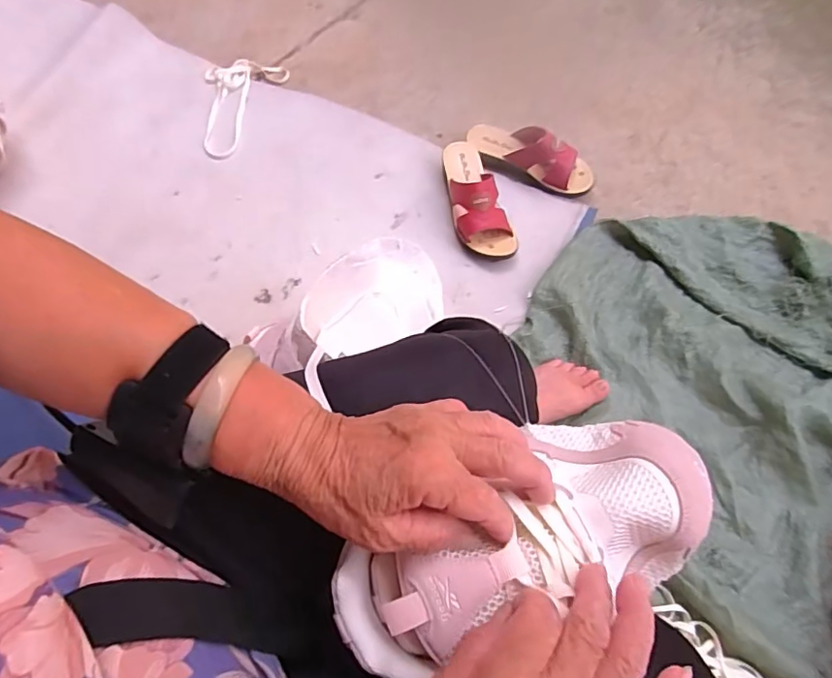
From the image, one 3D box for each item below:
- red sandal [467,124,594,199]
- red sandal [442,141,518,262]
[{"bbox_3d":[0.199,-0.320,0.937,0.229,0.073,0.080,24,70,10],"label":"red sandal"},{"bbox_3d":[0.095,-0.237,0.885,0.085,0.079,0.228,-15,68,-5],"label":"red sandal"}]

